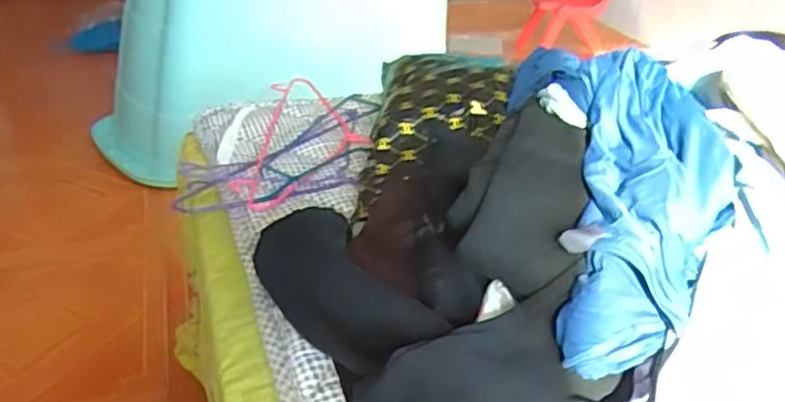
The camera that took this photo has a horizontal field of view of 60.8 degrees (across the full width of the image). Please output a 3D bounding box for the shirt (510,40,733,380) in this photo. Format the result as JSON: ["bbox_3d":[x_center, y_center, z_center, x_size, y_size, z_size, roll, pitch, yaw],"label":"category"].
[{"bbox_3d":[0.207,-0.026,0.570,0.125,0.092,0.352,9,47,8],"label":"shirt"}]

